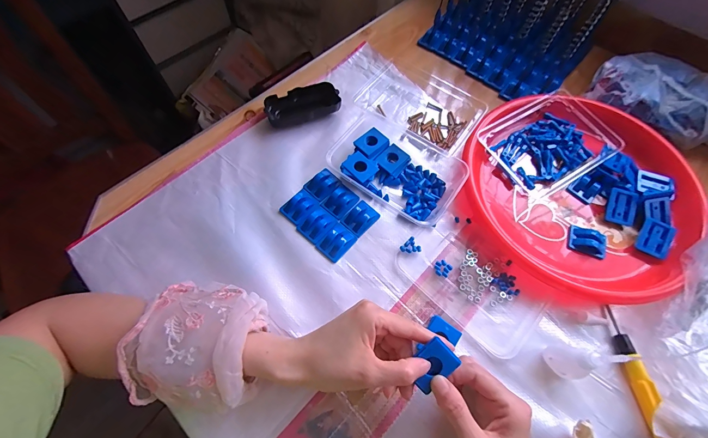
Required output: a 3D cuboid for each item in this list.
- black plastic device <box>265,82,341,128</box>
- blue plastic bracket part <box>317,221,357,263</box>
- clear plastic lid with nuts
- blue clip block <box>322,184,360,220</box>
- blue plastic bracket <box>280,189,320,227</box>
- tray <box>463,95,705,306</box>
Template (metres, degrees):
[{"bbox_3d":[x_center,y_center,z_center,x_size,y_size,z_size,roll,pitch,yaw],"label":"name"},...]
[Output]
[{"bbox_3d":[-0.077,-0.170,0.477,0.107,0.024,0.056,-17,67,-9],"label":"black plastic device"},{"bbox_3d":[-0.021,0.027,0.394,0.033,0.012,0.044,38,70,15],"label":"blue plastic bracket part"},{"bbox_3d":[0.137,0.075,0.377,0.164,0.006,0.093,42,71,16],"label":"clear plastic lid with nuts"},{"bbox_3d":[-0.017,-0.024,0.418,0.035,0.014,0.045,37,70,15],"label":"blue clip block"},{"bbox_3d":[-0.069,-0.017,0.410,0.036,0.010,0.042,40,70,16],"label":"blue plastic bracket"},{"bbox_3d":[0.291,-0.044,0.417,0.264,0.034,0.280,1,65,-1],"label":"tray"}]

